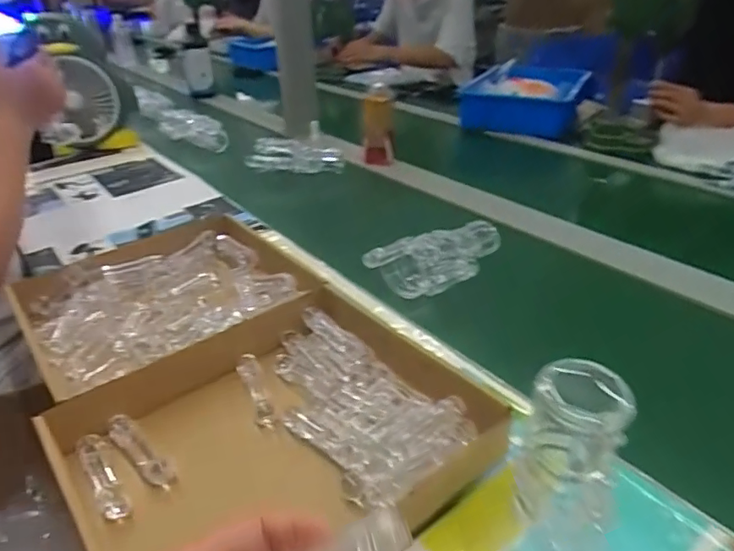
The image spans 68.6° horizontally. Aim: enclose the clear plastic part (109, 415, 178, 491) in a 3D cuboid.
[{"bbox_3d":[-0.206,0.160,0.486,0.091,0.022,0.022,24,40,36],"label":"clear plastic part"}]

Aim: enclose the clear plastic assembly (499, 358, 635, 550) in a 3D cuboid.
[{"bbox_3d":[0.123,0.140,0.339,0.062,0.177,0.052,20,38,32],"label":"clear plastic assembly"}]

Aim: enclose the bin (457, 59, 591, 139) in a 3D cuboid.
[{"bbox_3d":[0.417,-0.471,1.424,0.283,0.094,0.405,10,34,19],"label":"bin"}]

